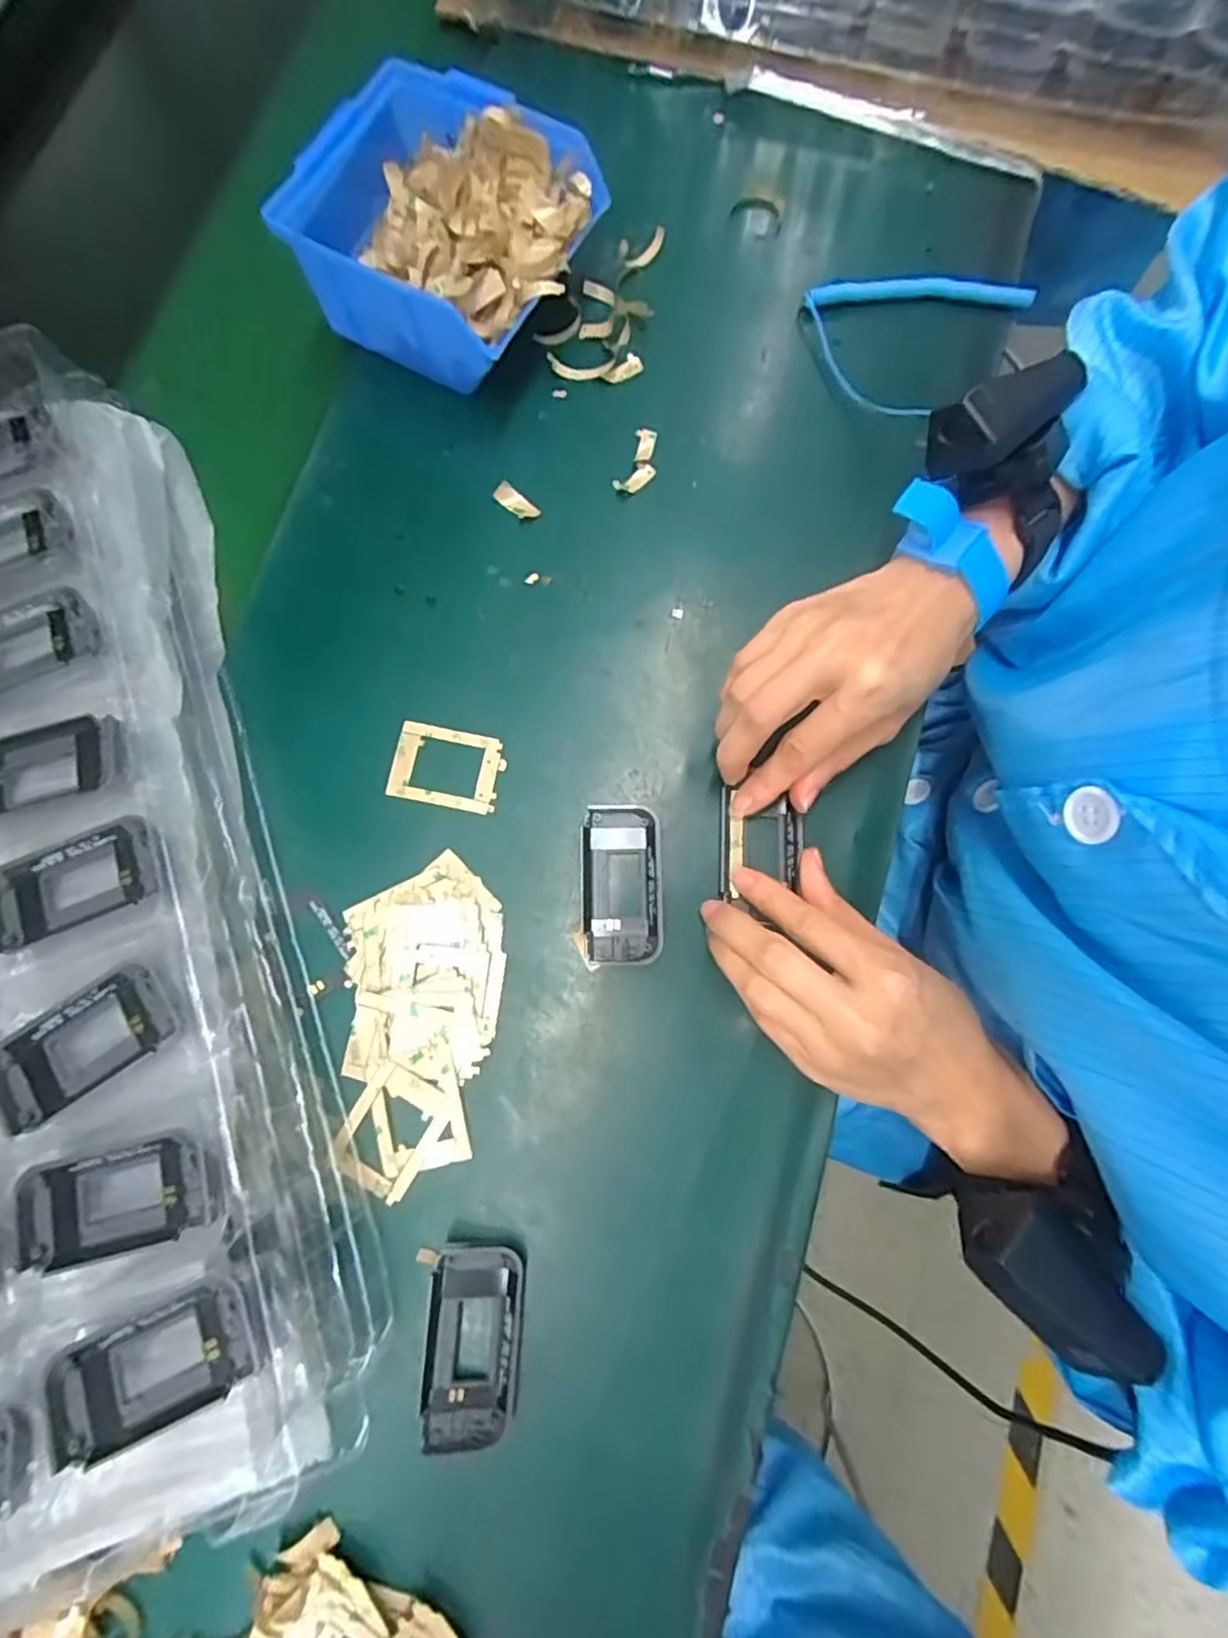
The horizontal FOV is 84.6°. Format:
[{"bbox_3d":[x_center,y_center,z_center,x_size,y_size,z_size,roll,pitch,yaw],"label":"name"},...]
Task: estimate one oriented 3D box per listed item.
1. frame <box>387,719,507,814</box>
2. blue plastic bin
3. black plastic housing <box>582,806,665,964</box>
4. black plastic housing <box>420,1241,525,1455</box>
[{"bbox_3d":[-0.084,-0.027,0.339,0.055,0.004,0.040,12,78,2],"label":"frame"},{"bbox_3d":[-0.095,-0.315,0.366,0.154,0.066,0.125,24,79,4],"label":"blue plastic bin"},{"bbox_3d":[0.004,0.031,0.326,0.038,0.008,0.076,-3,78,-1],"label":"black plastic housing"},{"bbox_3d":[-0.059,0.220,0.285,0.039,0.012,0.073,4,78,0],"label":"black plastic housing"}]

